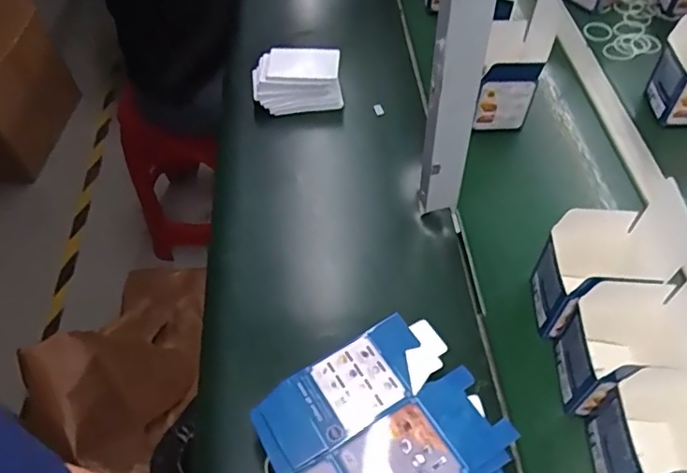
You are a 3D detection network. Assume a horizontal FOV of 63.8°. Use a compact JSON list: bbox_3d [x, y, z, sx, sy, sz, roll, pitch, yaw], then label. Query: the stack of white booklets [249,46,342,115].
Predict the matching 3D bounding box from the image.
[{"bbox_3d":[-0.071,-0.243,0.846,0.134,0.032,0.105,-5,84,-13],"label":"stack of white booklets"}]

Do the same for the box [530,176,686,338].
[{"bbox_3d":[0.276,0.031,0.573,0.130,0.141,0.095,-4,52,2],"label":"box"}]

